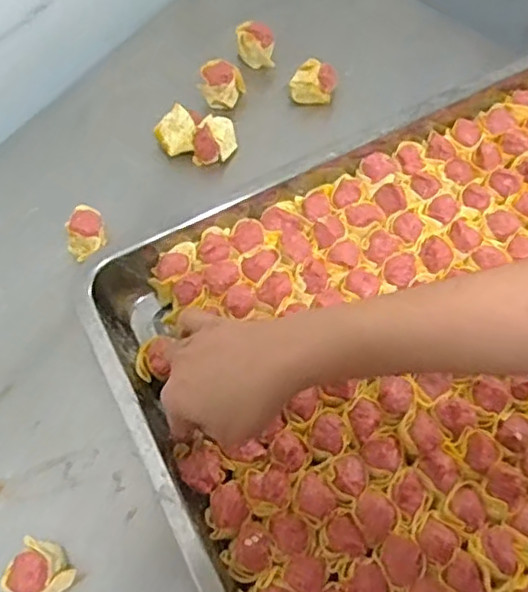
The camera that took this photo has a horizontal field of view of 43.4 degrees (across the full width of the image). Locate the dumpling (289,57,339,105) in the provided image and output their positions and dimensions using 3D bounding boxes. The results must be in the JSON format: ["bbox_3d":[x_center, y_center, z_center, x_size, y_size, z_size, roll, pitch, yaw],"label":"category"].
[{"bbox_3d":[0.047,-0.201,0.624,0.043,0.037,0.043,10,66,6],"label":"dumpling"}]

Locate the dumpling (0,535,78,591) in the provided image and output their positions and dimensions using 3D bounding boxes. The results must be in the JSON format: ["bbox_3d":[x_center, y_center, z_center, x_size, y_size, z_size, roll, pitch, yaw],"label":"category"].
[{"bbox_3d":[-0.146,0.181,0.436,0.036,0.037,0.034,0,64,0],"label":"dumpling"}]

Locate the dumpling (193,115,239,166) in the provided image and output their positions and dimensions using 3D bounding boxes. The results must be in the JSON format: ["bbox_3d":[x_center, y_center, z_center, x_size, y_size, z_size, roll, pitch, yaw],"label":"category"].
[{"bbox_3d":[-0.044,-0.136,0.594,0.038,0.036,0.034,0,64,1],"label":"dumpling"}]

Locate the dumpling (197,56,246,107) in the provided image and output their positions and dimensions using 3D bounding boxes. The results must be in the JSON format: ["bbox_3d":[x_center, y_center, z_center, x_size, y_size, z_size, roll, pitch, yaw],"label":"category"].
[{"bbox_3d":[-0.038,-0.195,0.615,0.040,0.039,0.034,0,64,1],"label":"dumpling"}]

